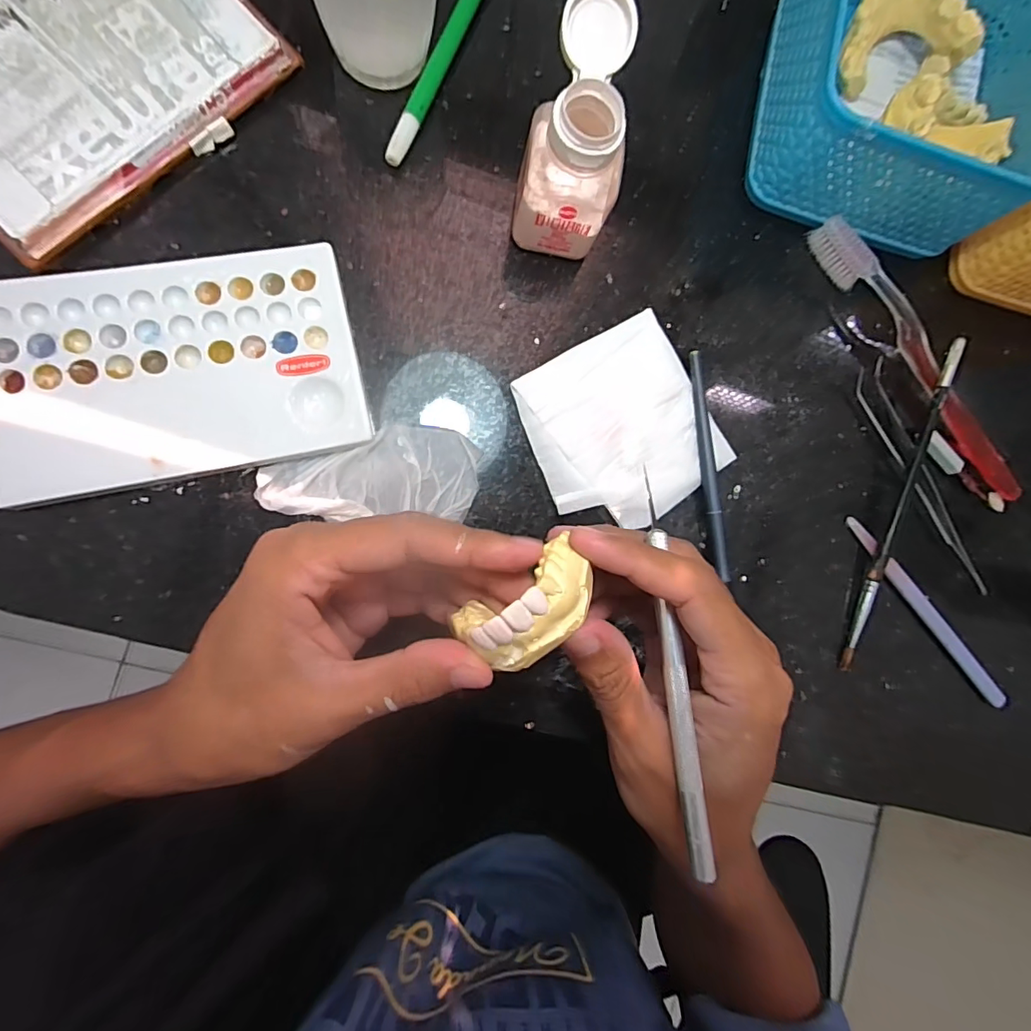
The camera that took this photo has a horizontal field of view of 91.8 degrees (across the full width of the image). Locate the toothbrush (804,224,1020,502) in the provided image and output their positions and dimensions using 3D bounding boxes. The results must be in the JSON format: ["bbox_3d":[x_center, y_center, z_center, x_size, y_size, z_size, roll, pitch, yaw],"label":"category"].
[{"bbox_3d":[0.224,-0.085,0.278,0.015,0.017,0.184,-40,95,-7],"label":"toothbrush"}]

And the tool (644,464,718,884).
[{"bbox_3d":[0.056,0.051,0.176,0.005,0.004,0.135,-3,80,-9],"label":"tool"}]

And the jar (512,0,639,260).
[{"bbox_3d":[0.028,-0.165,0.221,0.043,0.075,0.065,10,87,-8],"label":"jar"}]

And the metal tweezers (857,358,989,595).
[{"bbox_3d":[0.229,-0.021,0.279,0.021,0.007,0.141,-29,93,-8],"label":"metal tweezers"}]

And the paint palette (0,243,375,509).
[{"bbox_3d":[-0.149,-0.064,0.222,0.152,0.013,0.094,-13,91,-9],"label":"paint palette"}]

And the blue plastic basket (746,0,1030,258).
[{"bbox_3d":[0.202,-0.222,0.255,0.129,0.063,0.132,13,87,-8],"label":"blue plastic basket"}]

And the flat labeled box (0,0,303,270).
[{"bbox_3d":[-0.184,-0.191,0.217,0.152,0.015,0.090,-45,95,-7],"label":"flat labeled box"}]

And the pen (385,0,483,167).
[{"bbox_3d":[-0.031,-0.237,0.248,0.009,0.009,0.144,24,85,-7],"label":"pen"}]

